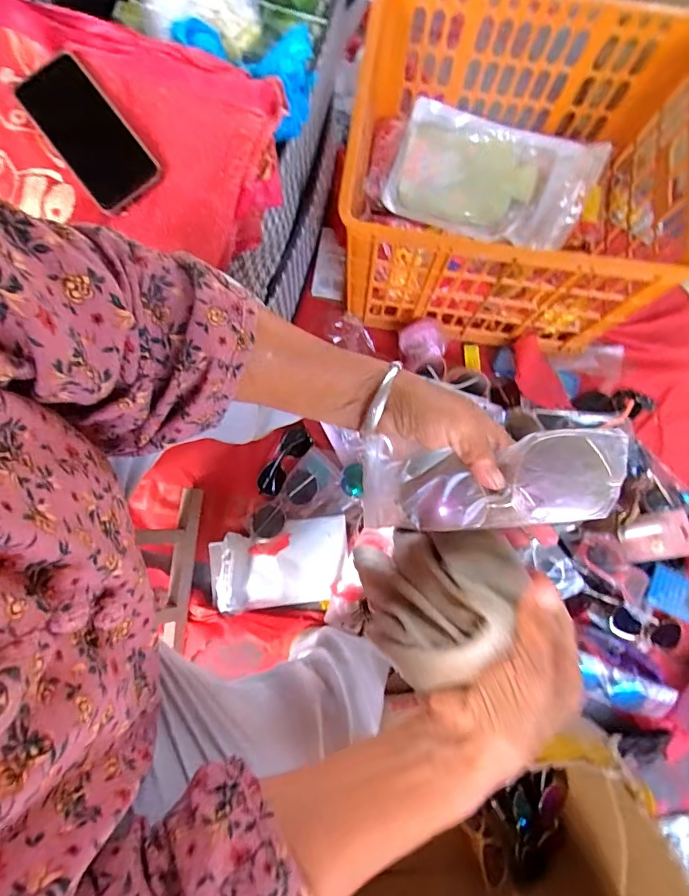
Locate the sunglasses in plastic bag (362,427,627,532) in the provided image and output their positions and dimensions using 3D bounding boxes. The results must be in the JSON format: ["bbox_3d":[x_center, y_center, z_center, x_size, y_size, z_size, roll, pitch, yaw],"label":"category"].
[{"bbox_3d":[0.094,0.024,0.304,0.172,0.032,0.061,-8,79,17],"label":"sunglasses in plastic bag"}]

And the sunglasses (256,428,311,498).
[{"bbox_3d":[-0.102,0.024,0.765,0.042,0.028,0.128,36,94,6],"label":"sunglasses"}]

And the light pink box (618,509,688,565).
[{"bbox_3d":[0.518,0.149,0.735,0.108,0.011,0.074,-15,68,16],"label":"light pink box"}]

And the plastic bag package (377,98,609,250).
[{"bbox_3d":[0.261,-0.480,0.781,0.346,0.044,0.215,17,80,3],"label":"plastic bag package"}]

